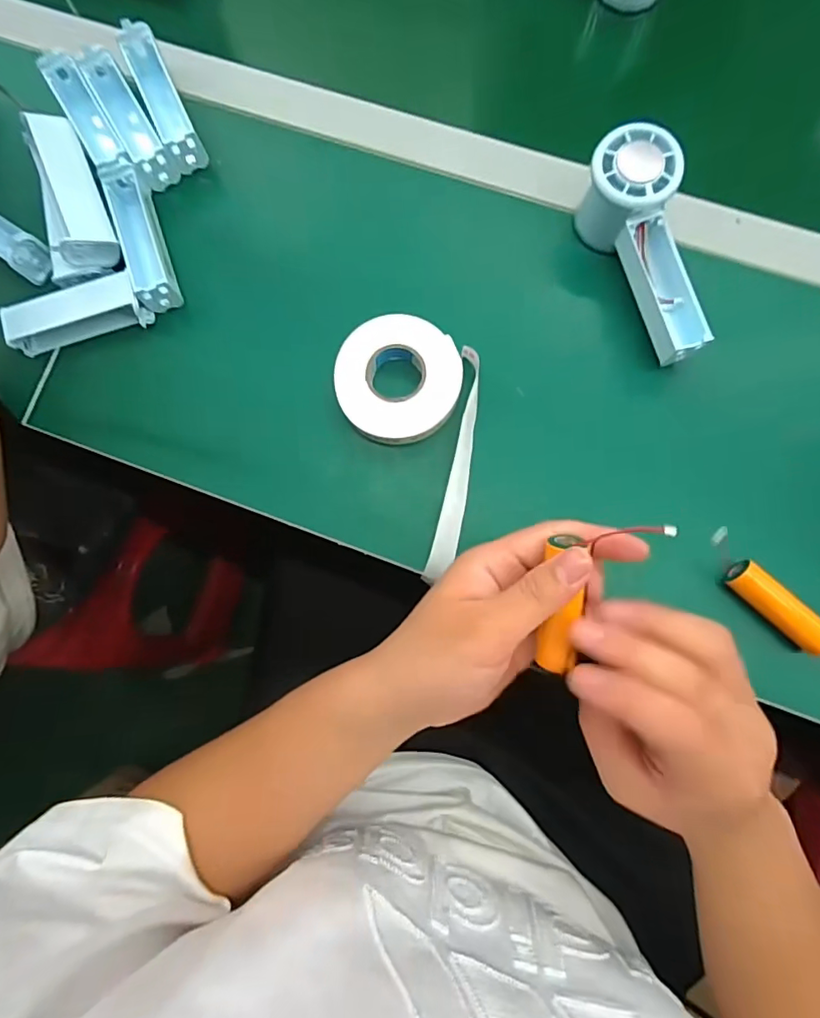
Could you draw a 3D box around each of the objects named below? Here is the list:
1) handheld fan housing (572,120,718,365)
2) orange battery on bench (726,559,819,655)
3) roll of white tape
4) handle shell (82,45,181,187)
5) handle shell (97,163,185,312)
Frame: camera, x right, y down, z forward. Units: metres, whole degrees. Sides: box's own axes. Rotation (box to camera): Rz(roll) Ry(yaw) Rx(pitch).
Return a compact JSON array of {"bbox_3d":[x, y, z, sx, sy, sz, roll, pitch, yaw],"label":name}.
[{"bbox_3d":[0.158,-0.174,0.361,0.055,0.063,0.148,-10,82,1],"label":"handheld fan housing"},{"bbox_3d":[0.242,0.066,0.343,0.022,0.026,0.074,-44,83,-4],"label":"orange battery on bench"},{"bbox_3d":[-0.006,-0.047,0.367,0.099,0.019,0.176,6,83,3],"label":"roll of white tape"},{"bbox_3d":[-0.221,-0.306,0.407,0.029,0.030,0.102,-29,82,-2],"label":"handle shell"},{"bbox_3d":[-0.204,-0.206,0.393,0.027,0.027,0.106,-18,82,0],"label":"handle shell"}]

